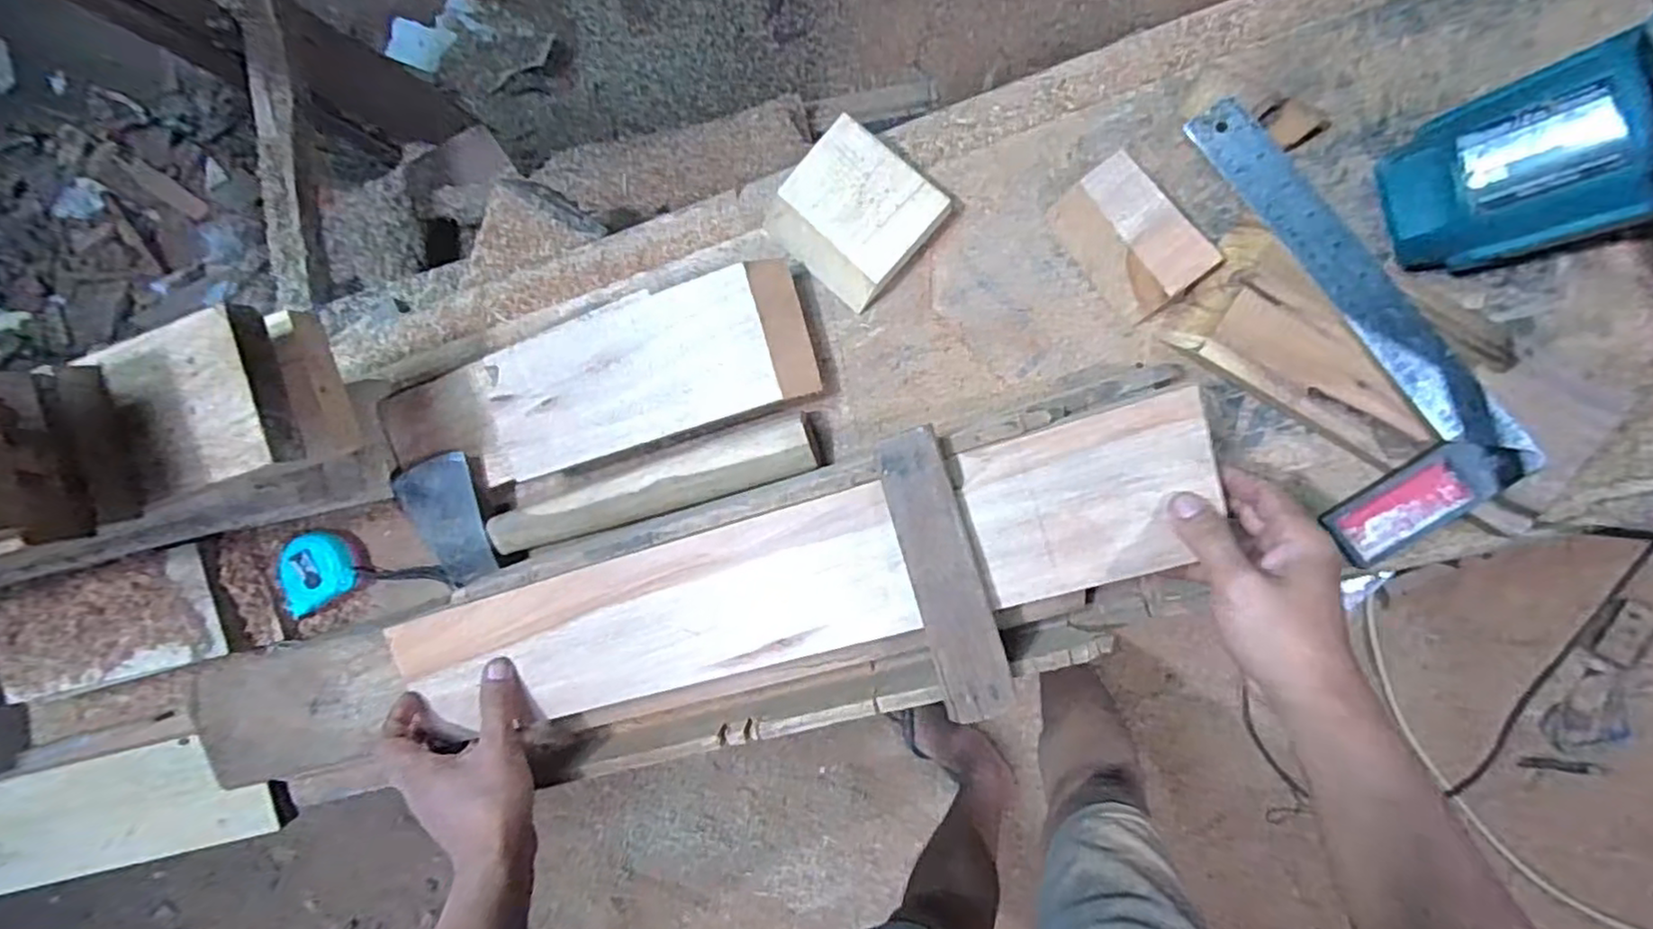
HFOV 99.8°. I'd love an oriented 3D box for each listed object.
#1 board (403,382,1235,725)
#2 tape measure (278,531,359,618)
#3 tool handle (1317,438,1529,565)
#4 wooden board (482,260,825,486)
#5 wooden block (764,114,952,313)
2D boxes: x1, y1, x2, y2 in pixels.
[{"bbox_3d":[-0.042,0.094,0.492,0.588,0.034,0.115,-17,89,13],"label":"board"},{"bbox_3d":[-0.465,0.098,0.630,0.072,0.026,0.063,-26,87,9],"label":"tape measure"},{"bbox_3d":[0.375,0.020,0.440,0.104,0.015,0.041,-36,87,9],"label":"tool handle"},{"bbox_3d":[-0.154,-0.067,0.537,0.280,0.034,0.108,-17,89,10],"label":"wooden board"},{"bbox_3d":[0.020,-0.187,0.524,0.105,0.025,0.101,43,98,5],"label":"wooden block"}]

